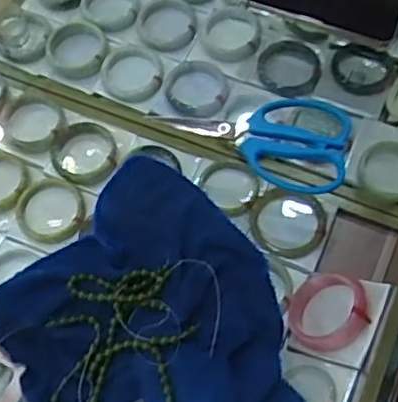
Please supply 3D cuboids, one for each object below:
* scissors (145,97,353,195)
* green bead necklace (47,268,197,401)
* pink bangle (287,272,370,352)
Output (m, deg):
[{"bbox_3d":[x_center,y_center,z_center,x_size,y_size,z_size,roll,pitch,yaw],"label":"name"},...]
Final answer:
[{"bbox_3d":[0.052,-0.062,0.617,0.175,0.020,0.101,11,66,3],"label":"scissors"},{"bbox_3d":[-0.062,0.111,0.522,0.110,0.018,0.118,-5,66,-4],"label":"green bead necklace"},{"bbox_3d":[0.119,0.101,0.610,0.077,0.021,0.073,-4,48,33],"label":"pink bangle"}]

